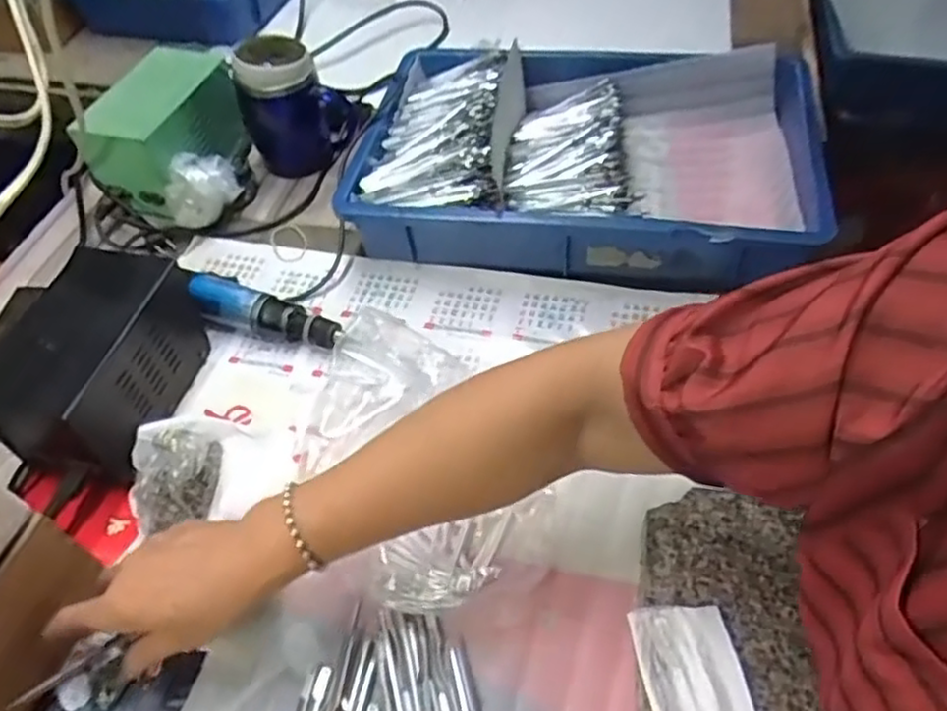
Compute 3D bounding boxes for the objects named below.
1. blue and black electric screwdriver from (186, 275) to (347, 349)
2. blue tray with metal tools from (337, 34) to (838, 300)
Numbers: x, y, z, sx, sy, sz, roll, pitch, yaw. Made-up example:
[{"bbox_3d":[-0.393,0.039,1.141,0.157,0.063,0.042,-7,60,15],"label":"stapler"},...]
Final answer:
[{"bbox_3d":[-0.190,-0.038,0.634,0.154,0.040,0.044,20,56,20],"label":"blue and black electric screwdriver"},{"bbox_3d":[0.108,-0.196,0.699,0.434,0.084,0.290,7,52,11],"label":"blue tray with metal tools"}]

